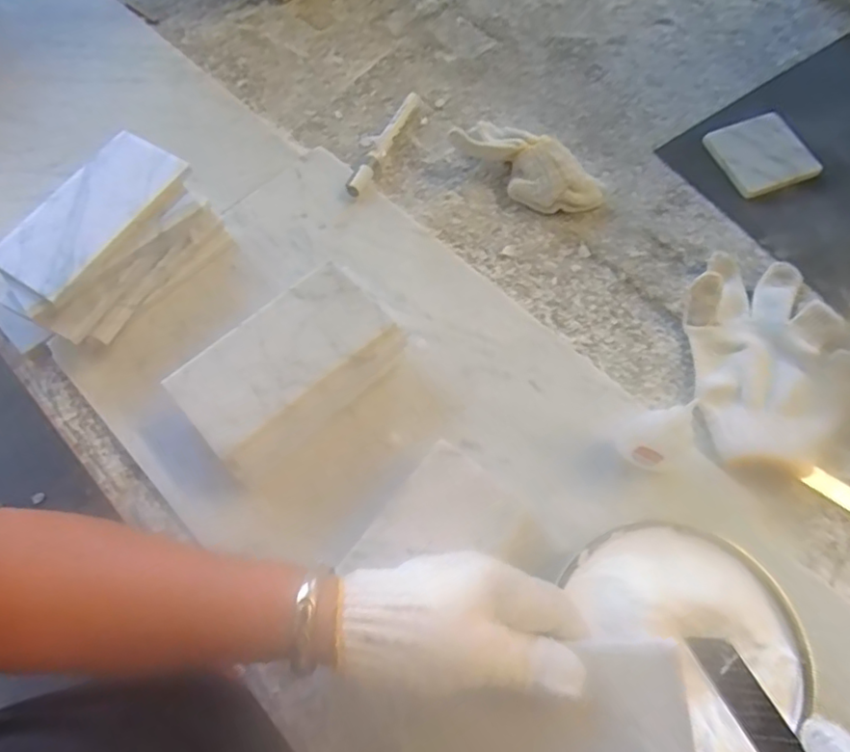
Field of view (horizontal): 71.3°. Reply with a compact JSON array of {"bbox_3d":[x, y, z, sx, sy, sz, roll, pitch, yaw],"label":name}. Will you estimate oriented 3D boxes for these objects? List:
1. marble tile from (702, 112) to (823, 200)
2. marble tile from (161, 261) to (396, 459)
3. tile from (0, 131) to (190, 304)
[{"bbox_3d":[0.313,-0.206,0.553,0.084,0.010,0.081,-20,67,-6],"label":"marble tile"},{"bbox_3d":[-0.101,-0.017,0.415,0.147,0.008,0.069,-39,72,-13],"label":"marble tile"},{"bbox_3d":[-0.256,-0.126,0.455,0.067,0.012,0.144,31,72,12],"label":"tile"}]

